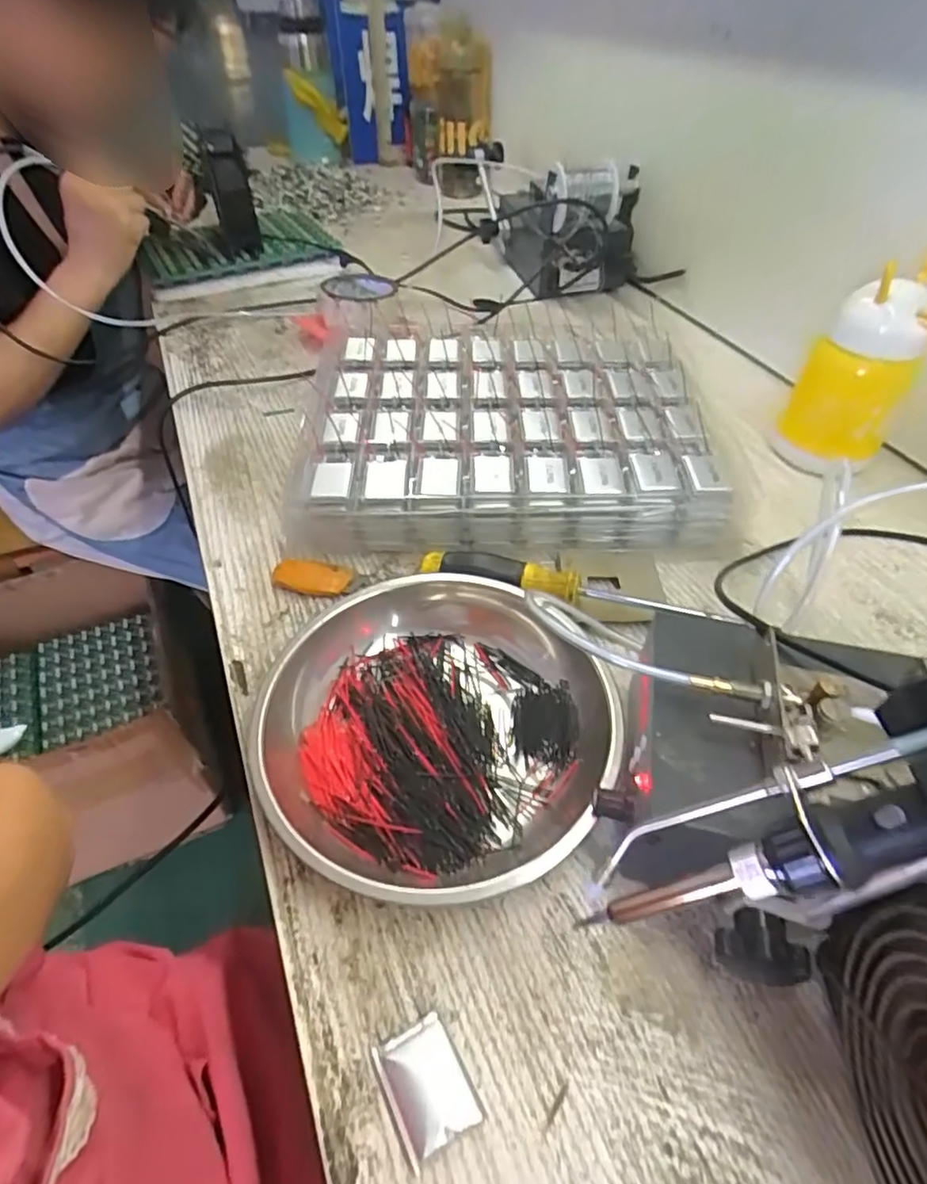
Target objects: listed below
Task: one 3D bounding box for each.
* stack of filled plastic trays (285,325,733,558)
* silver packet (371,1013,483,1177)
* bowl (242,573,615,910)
[{"bbox_3d":[0.028,-0.138,0.504,0.313,0.060,0.264,-2,48,-2],"label":"stack of filled plastic trays"},{"bbox_3d":[-0.015,0.193,0.236,0.029,0.007,0.039,-22,52,-19],"label":"silver packet"},{"bbox_3d":[-0.017,0.070,0.323,0.180,0.045,0.176,0,48,0],"label":"bowl"}]

